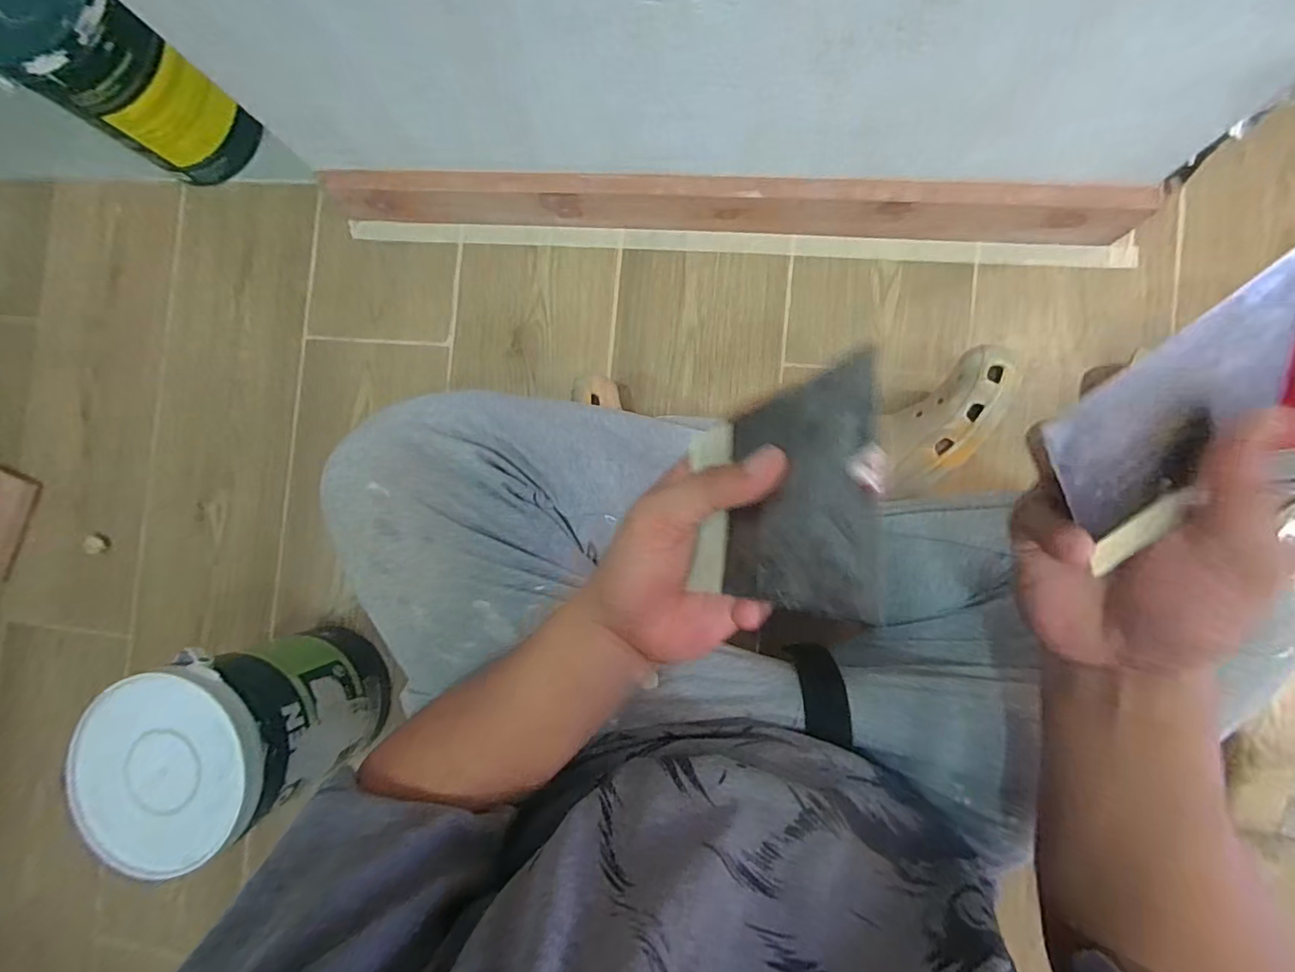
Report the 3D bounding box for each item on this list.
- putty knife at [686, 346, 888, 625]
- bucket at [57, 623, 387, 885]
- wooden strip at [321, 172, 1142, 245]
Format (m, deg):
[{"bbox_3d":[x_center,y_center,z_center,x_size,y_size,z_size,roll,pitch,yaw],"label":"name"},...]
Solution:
[{"bbox_3d":[0.055,0.006,0.238,0.098,0.007,0.102,-19,60,47],"label":"putty knife"},{"bbox_3d":[-0.408,0.250,0.550,0.186,0.168,0.168,-45,83,2],"label":"bucket"},{"bbox_3d":[0.064,-0.305,0.604,0.872,0.089,0.026,6,88,7],"label":"wooden strip"}]

